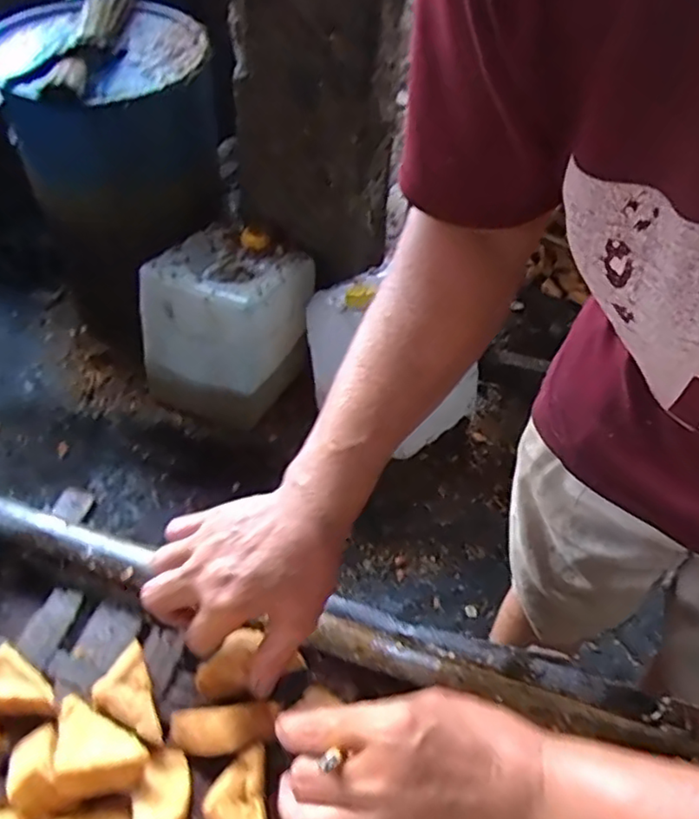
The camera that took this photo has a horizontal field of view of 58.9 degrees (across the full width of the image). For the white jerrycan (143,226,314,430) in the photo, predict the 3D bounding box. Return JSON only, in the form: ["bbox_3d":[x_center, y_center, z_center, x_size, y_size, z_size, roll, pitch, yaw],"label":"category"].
[{"bbox_3d":[-0.223,-0.166,1.196,0.221,0.284,0.281,22,49,18],"label":"white jerrycan"}]

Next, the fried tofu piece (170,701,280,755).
[{"bbox_3d":[-0.087,0.213,0.414,0.071,0.021,0.031,-10,45,9],"label":"fried tofu piece"}]

